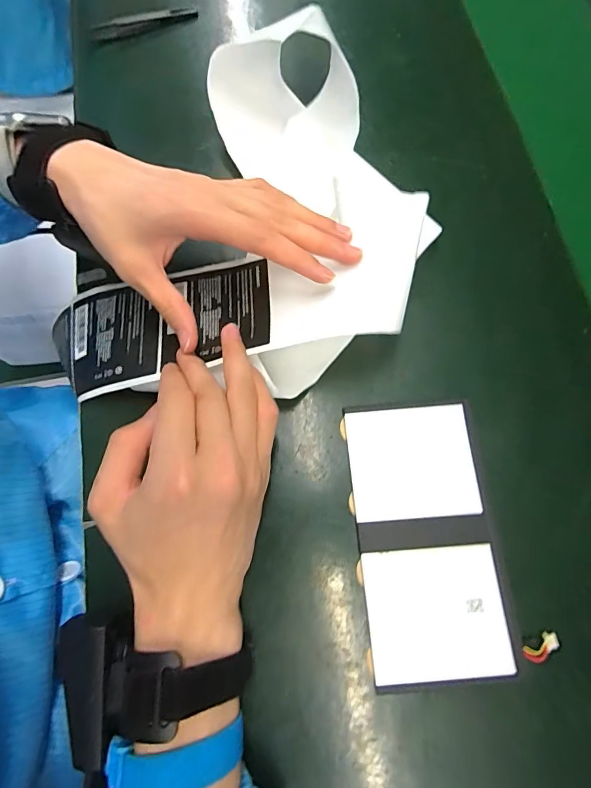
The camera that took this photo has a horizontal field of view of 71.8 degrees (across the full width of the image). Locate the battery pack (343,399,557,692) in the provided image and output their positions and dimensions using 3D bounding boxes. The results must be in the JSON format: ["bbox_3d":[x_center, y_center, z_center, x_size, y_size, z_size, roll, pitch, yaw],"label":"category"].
[{"bbox_3d":[0.086,0.090,0.265,0.095,0.007,0.169,-1,74,-2],"label":"battery pack"}]

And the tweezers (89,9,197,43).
[{"bbox_3d":[-0.147,-0.361,0.397,0.106,0.013,0.012,-19,75,-7],"label":"tweezers"}]

